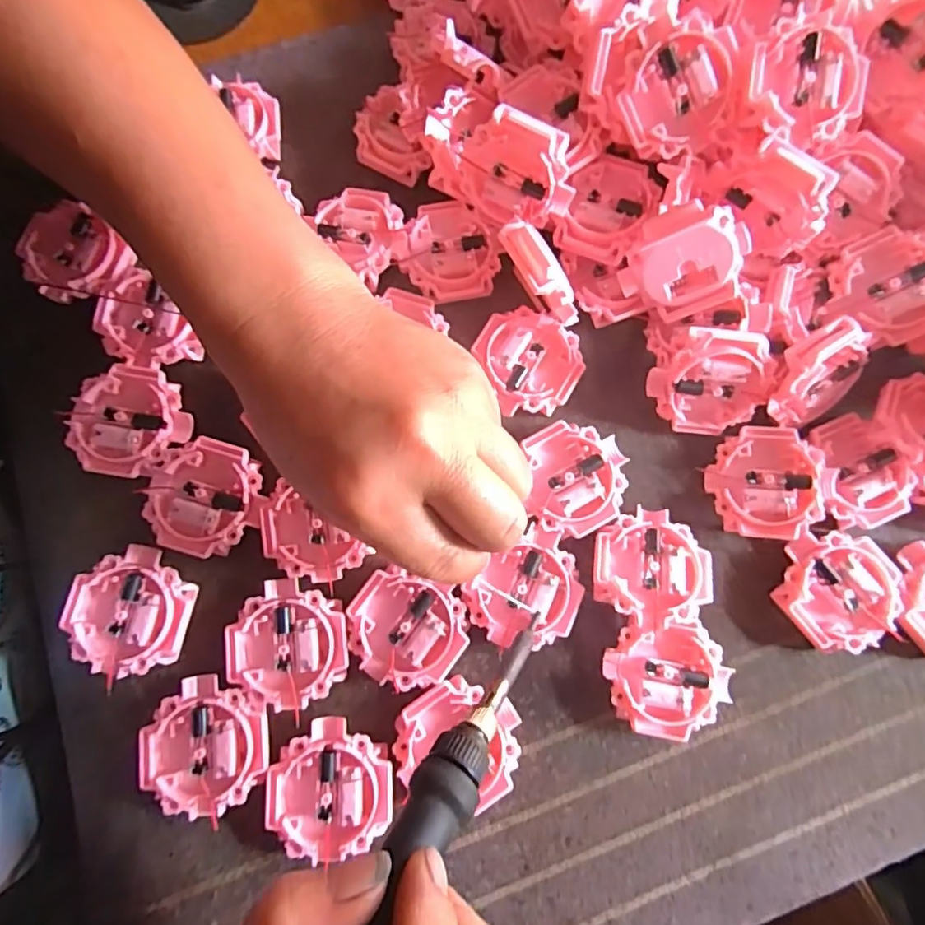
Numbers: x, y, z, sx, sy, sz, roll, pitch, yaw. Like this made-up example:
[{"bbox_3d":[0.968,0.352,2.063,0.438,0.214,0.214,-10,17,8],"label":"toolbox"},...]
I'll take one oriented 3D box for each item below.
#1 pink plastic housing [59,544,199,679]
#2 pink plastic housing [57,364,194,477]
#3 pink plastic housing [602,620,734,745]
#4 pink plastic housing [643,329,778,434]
[{"bbox_3d":[-0.149,0.066,0.257,0.051,0.009,0.054,15,79,2],"label":"pink plastic housing"},{"bbox_3d":[-0.158,-0.019,0.272,0.051,0.009,0.048,0,79,-1],"label":"pink plastic housing"},{"bbox_3d":[0.092,0.098,0.261,0.052,0.015,0.046,-8,79,-3],"label":"pink plastic housing"},{"bbox_3d":[0.116,-0.037,0.270,0.052,0.049,0.012,-24,35,24],"label":"pink plastic housing"}]

